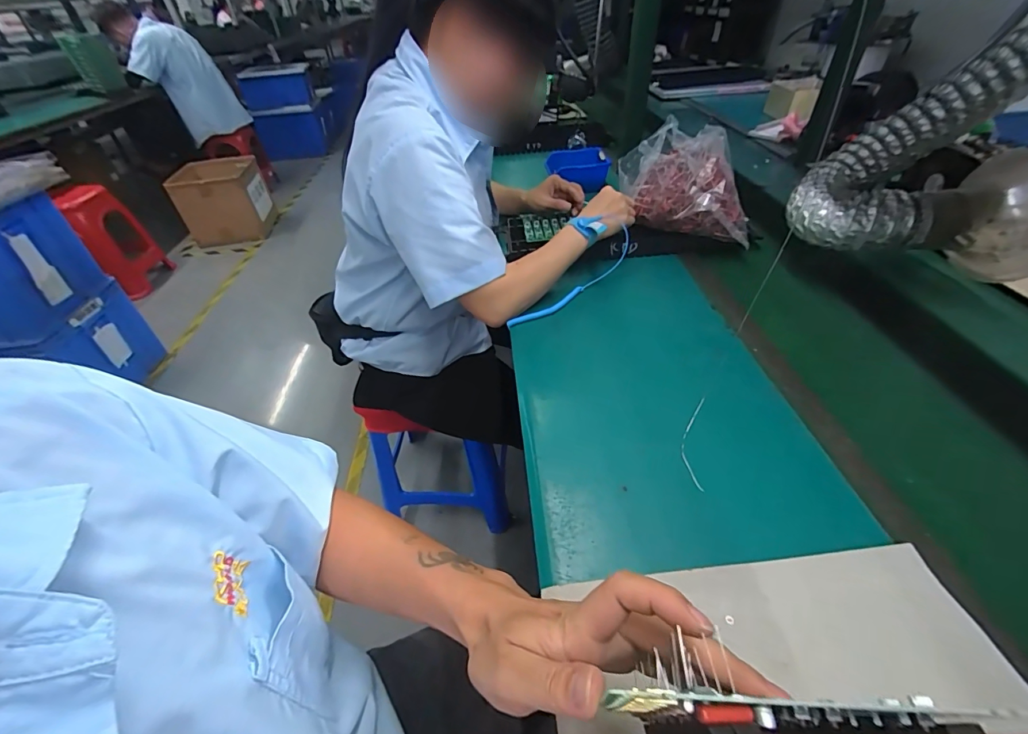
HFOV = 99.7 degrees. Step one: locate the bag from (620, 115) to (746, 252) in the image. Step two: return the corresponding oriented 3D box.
[{"bbox_3d":[0.286,-0.304,0.713,0.222,0.137,0.094,16,46,21],"label":"bag"}]

